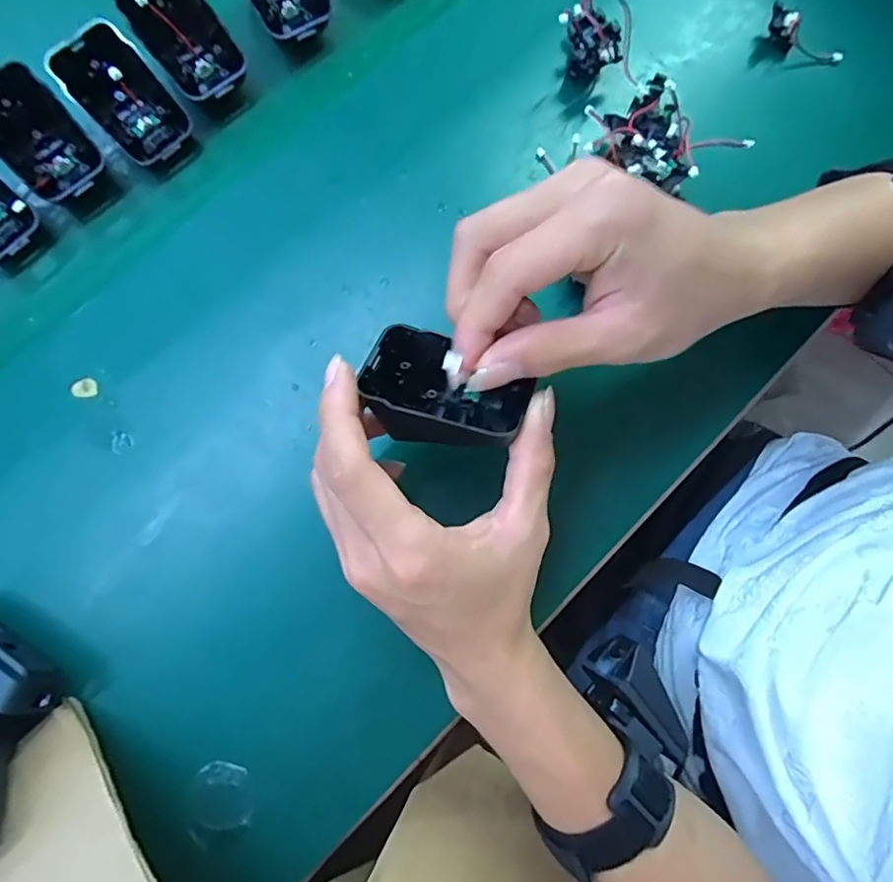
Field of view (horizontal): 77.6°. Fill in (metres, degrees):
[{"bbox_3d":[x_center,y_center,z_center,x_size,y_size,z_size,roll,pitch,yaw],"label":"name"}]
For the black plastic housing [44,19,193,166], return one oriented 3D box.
[{"bbox_3d":[-0.183,-0.196,0.318,0.046,0.026,0.067,-37,114,-2],"label":"black plastic housing"}]

